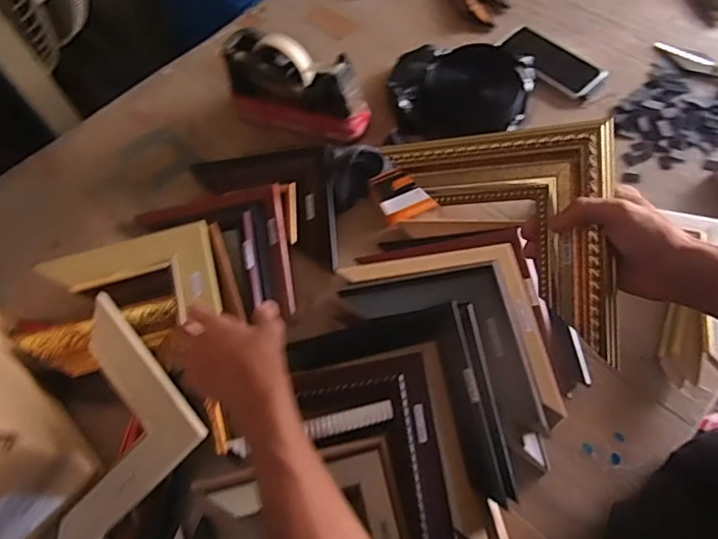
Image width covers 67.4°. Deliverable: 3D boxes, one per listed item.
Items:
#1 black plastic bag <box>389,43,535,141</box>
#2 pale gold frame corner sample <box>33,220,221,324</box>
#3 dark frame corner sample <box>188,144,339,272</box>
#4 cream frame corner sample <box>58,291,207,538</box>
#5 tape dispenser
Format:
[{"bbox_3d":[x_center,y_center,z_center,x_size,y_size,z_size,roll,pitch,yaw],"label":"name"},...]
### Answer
[{"bbox_3d":[0.149,-0.259,0.797,0.209,0.048,0.185,9,62,9],"label":"black plastic bag"},{"bbox_3d":[-0.257,0.018,0.614,0.186,0.017,0.127,-19,62,-6],"label":"pale gold frame corner sample"},{"bbox_3d":[-0.128,-0.081,0.720,0.200,0.038,0.199,-4,61,2],"label":"dark frame corner sample"},{"bbox_3d":[-0.222,0.156,0.545,0.130,0.021,0.258,-1,69,4],"label":"cream frame corner sample"},{"bbox_3d":[-0.086,-0.261,0.771,0.205,0.126,0.082,22,65,15],"label":"tape dispenser"}]

